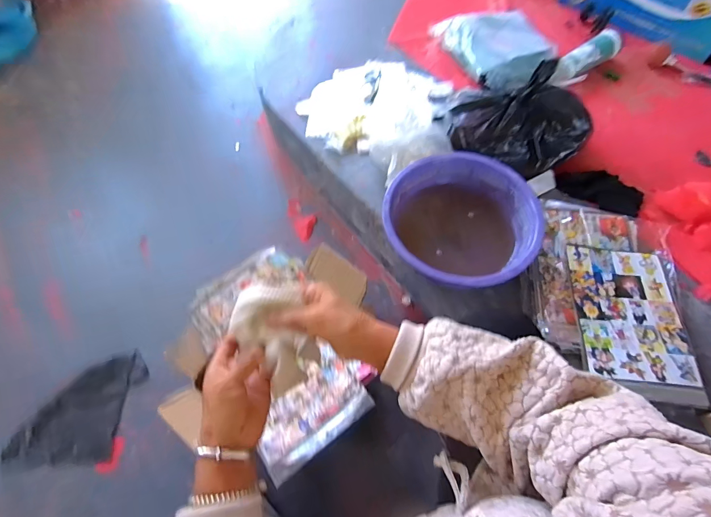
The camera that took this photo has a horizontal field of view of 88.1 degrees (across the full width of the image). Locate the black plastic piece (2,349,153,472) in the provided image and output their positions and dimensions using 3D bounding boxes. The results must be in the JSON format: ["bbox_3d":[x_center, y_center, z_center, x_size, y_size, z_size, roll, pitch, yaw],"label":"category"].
[{"bbox_3d":[-0.591,0.319,0.785,0.218,0.029,0.238,5,63,4],"label":"black plastic piece"}]

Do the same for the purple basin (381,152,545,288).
[{"bbox_3d":[0.197,-0.068,0.707,0.278,0.092,0.263,-1,60,2],"label":"purple basin"}]

